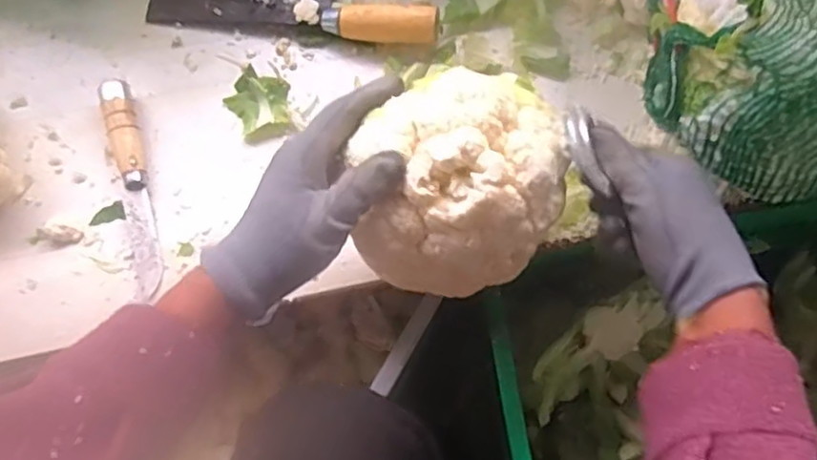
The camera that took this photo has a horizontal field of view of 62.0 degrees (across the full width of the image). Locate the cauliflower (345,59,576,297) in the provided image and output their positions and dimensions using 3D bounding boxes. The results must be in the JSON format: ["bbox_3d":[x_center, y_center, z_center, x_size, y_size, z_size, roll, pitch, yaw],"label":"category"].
[{"bbox_3d":[0.035,-0.033,0.429,0.127,0.084,0.119,6,70,3],"label":"cauliflower"}]

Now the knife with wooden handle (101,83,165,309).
[{"bbox_3d":[-0.223,-0.038,0.550,0.023,0.026,0.183,-14,70,-4],"label":"knife with wooden handle"}]

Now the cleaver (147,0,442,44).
[{"bbox_3d":[-0.101,-0.218,0.605,0.264,0.033,0.090,9,70,4],"label":"cleaver"}]

